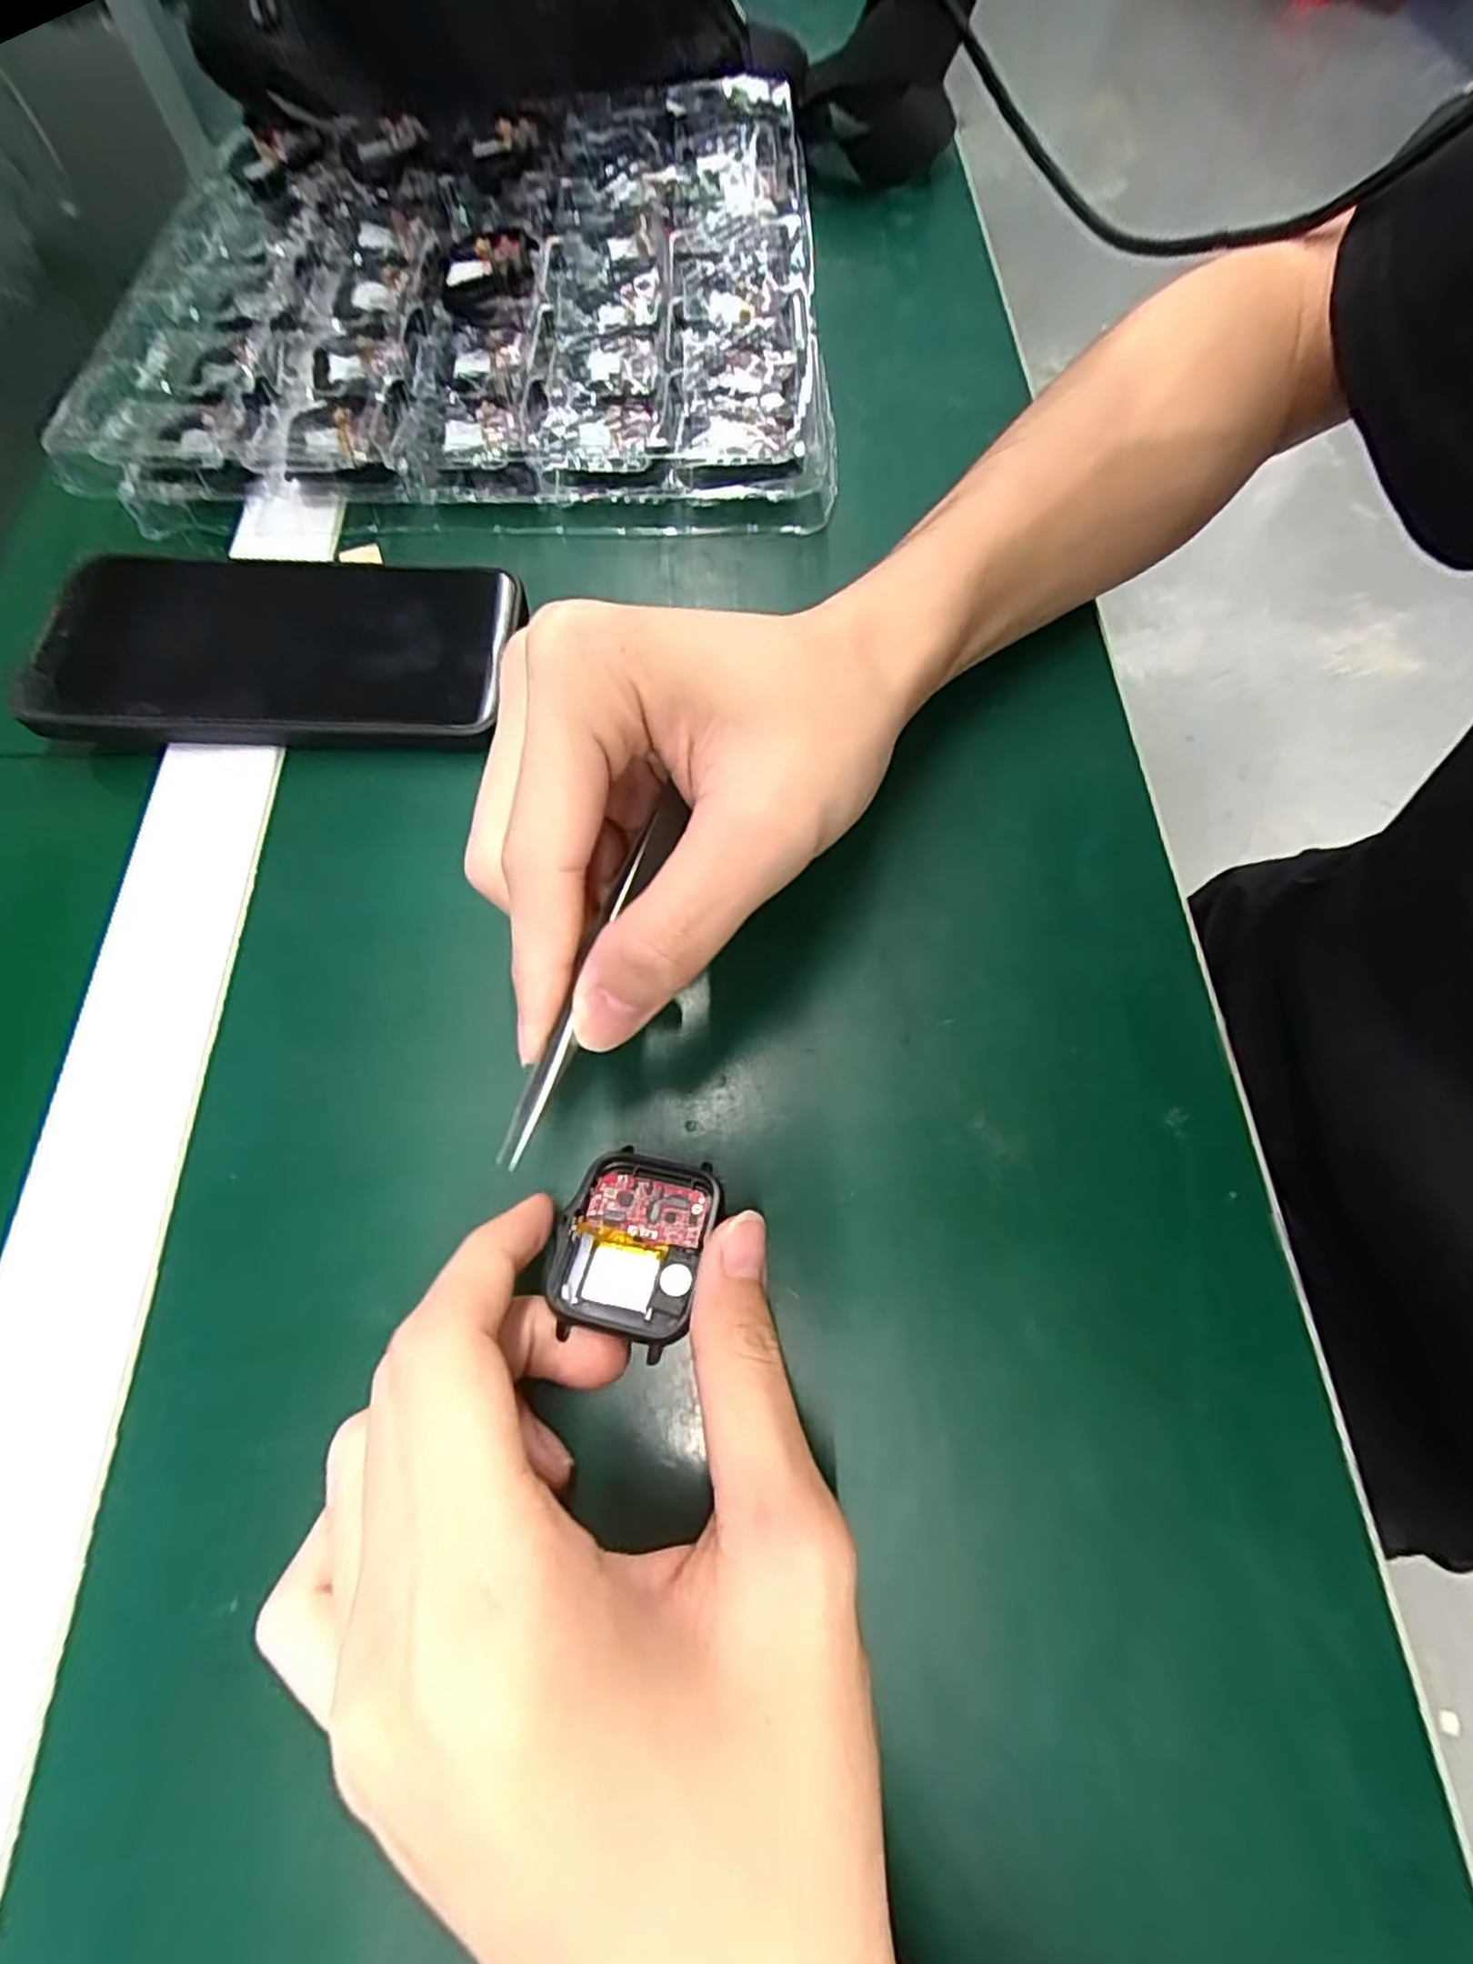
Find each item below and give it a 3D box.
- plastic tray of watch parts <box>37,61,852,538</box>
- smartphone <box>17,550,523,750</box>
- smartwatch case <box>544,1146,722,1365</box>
[{"bbox_3d":[-0.113,-0.310,0.317,0.292,0.030,0.260,-2,68,0],"label":"plastic tray of watch parts"},{"bbox_3d":[-0.162,-0.120,0.254,0.159,0.013,0.079,-2,68,0],"label":"smartphone"},{"bbox_3d":[-0.026,0.067,0.185,0.036,0.011,0.045,12,50,10],"label":"smartwatch case"}]

